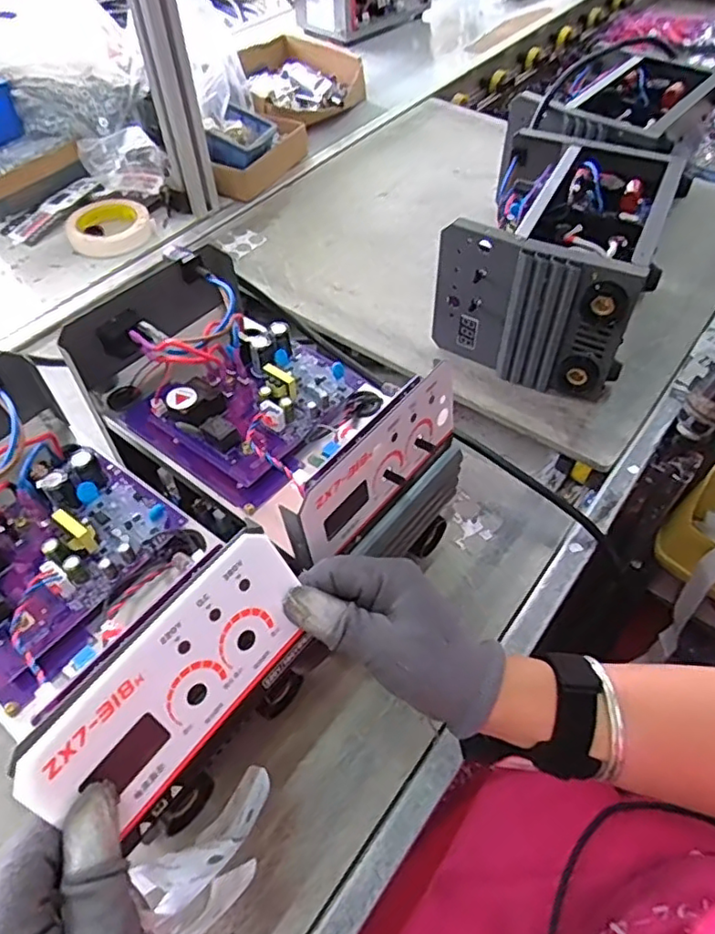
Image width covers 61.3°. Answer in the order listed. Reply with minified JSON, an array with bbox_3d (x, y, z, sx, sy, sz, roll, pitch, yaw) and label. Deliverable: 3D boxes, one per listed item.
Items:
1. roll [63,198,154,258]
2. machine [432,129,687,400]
[{"bbox_3d":[-0.331,-0.321,0.805,0.105,0.026,0.105,-19,54,-14],"label":"roll"},{"bbox_3d":[0.215,-0.225,0.653,0.187,0.158,0.252,22,56,17],"label":"machine"}]

